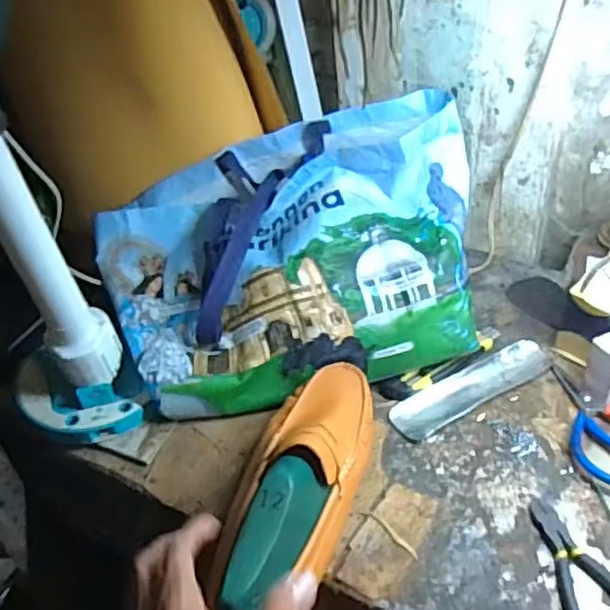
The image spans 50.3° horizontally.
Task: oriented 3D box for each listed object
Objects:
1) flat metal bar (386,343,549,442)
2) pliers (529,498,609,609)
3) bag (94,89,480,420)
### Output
[{"bbox_3d":[0.185,0.089,0.717,0.202,0.010,0.050,-24,42,-20],"label":"flat metal bar"},{"bbox_3d":[0.230,0.227,0.540,0.055,0.013,0.154,-12,39,-5],"label":"pliers"},{"bbox_3d":[-0.014,-0.048,0.744,0.429,0.226,0.250,-11,41,-4],"label":"bag"}]

